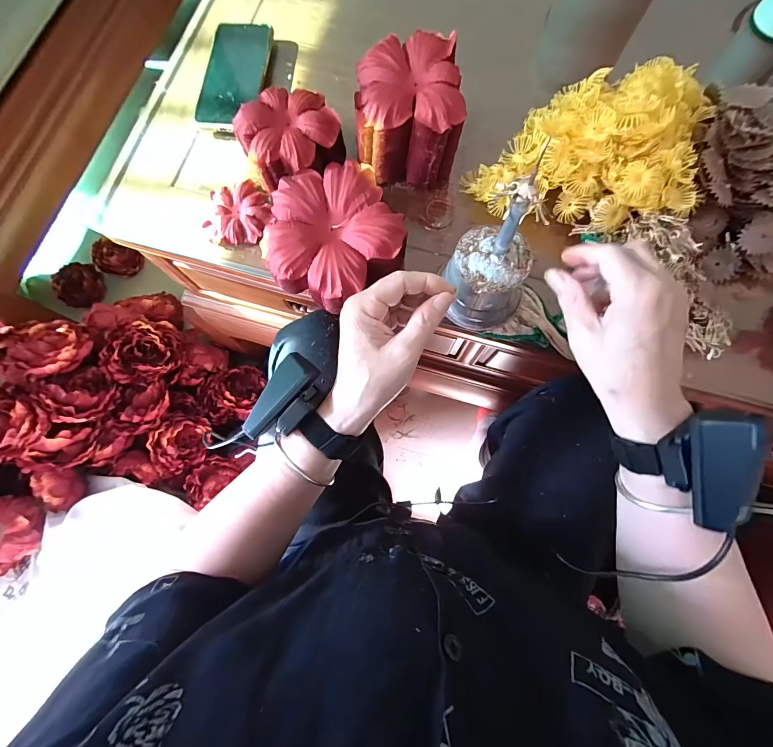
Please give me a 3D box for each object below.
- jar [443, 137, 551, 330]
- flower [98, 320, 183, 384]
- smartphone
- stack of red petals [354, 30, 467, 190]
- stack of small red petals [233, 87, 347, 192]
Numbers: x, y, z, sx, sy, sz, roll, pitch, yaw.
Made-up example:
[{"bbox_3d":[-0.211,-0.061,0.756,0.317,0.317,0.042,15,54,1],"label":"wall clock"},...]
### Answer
[{"bbox_3d":[0.095,-0.096,0.305,0.074,0.155,0.069,0,77,1],"label":"jar"},{"bbox_3d":[-0.451,-0.042,0.673,0.125,0.070,0.110,-6,102,-37],"label":"flower"},{"bbox_3d":[-0.184,-0.368,0.446,0.072,0.012,0.147,5,78,2],"label":"smartphone"},{"bbox_3d":[0.023,-0.271,0.384,0.106,0.080,0.109,0,77,1],"label":"stack of red petals"},{"bbox_3d":[-0.102,-0.251,0.394,0.110,0.055,0.089,-8,77,0],"label":"stack of small red petals"}]

